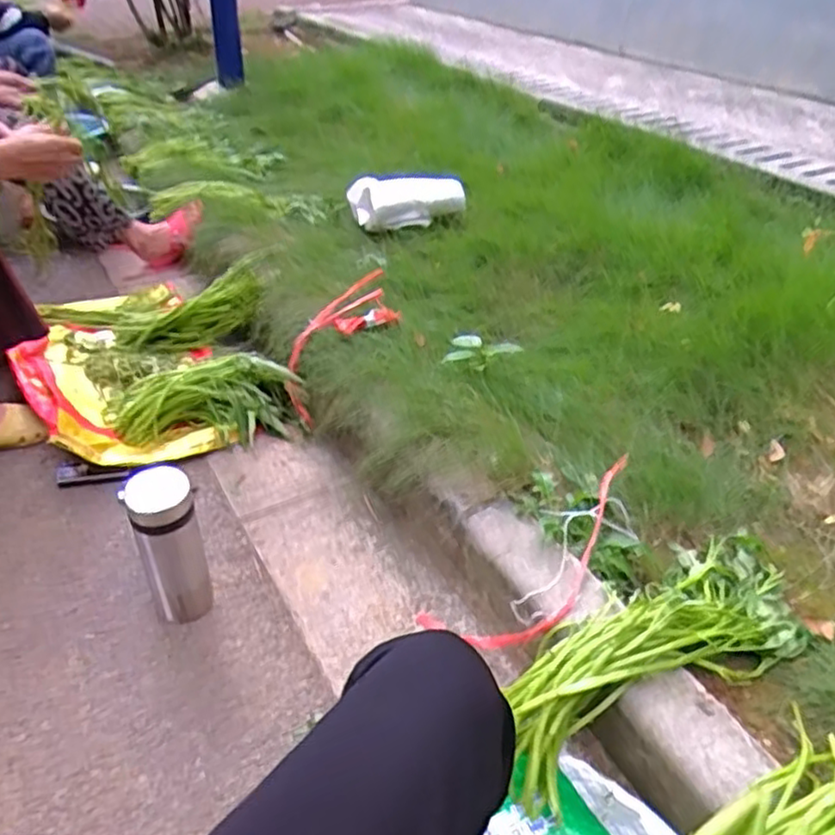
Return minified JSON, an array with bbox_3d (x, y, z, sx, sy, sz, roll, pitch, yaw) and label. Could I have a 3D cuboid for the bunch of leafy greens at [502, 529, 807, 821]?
[{"bbox_3d":[0.330,0.286,0.898,0.520,0.151,0.172,-21,43,-27],"label":"bunch of leafy greens"}]

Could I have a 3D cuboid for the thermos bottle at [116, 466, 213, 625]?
[{"bbox_3d":[-0.350,0.179,0.994,0.095,0.226,0.103,-17,42,-19],"label":"thermos bottle"}]

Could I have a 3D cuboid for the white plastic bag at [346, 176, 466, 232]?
[{"bbox_3d":[-0.018,-0.590,1.885,0.318,0.126,0.085,-9,38,-14],"label":"white plastic bag"}]

